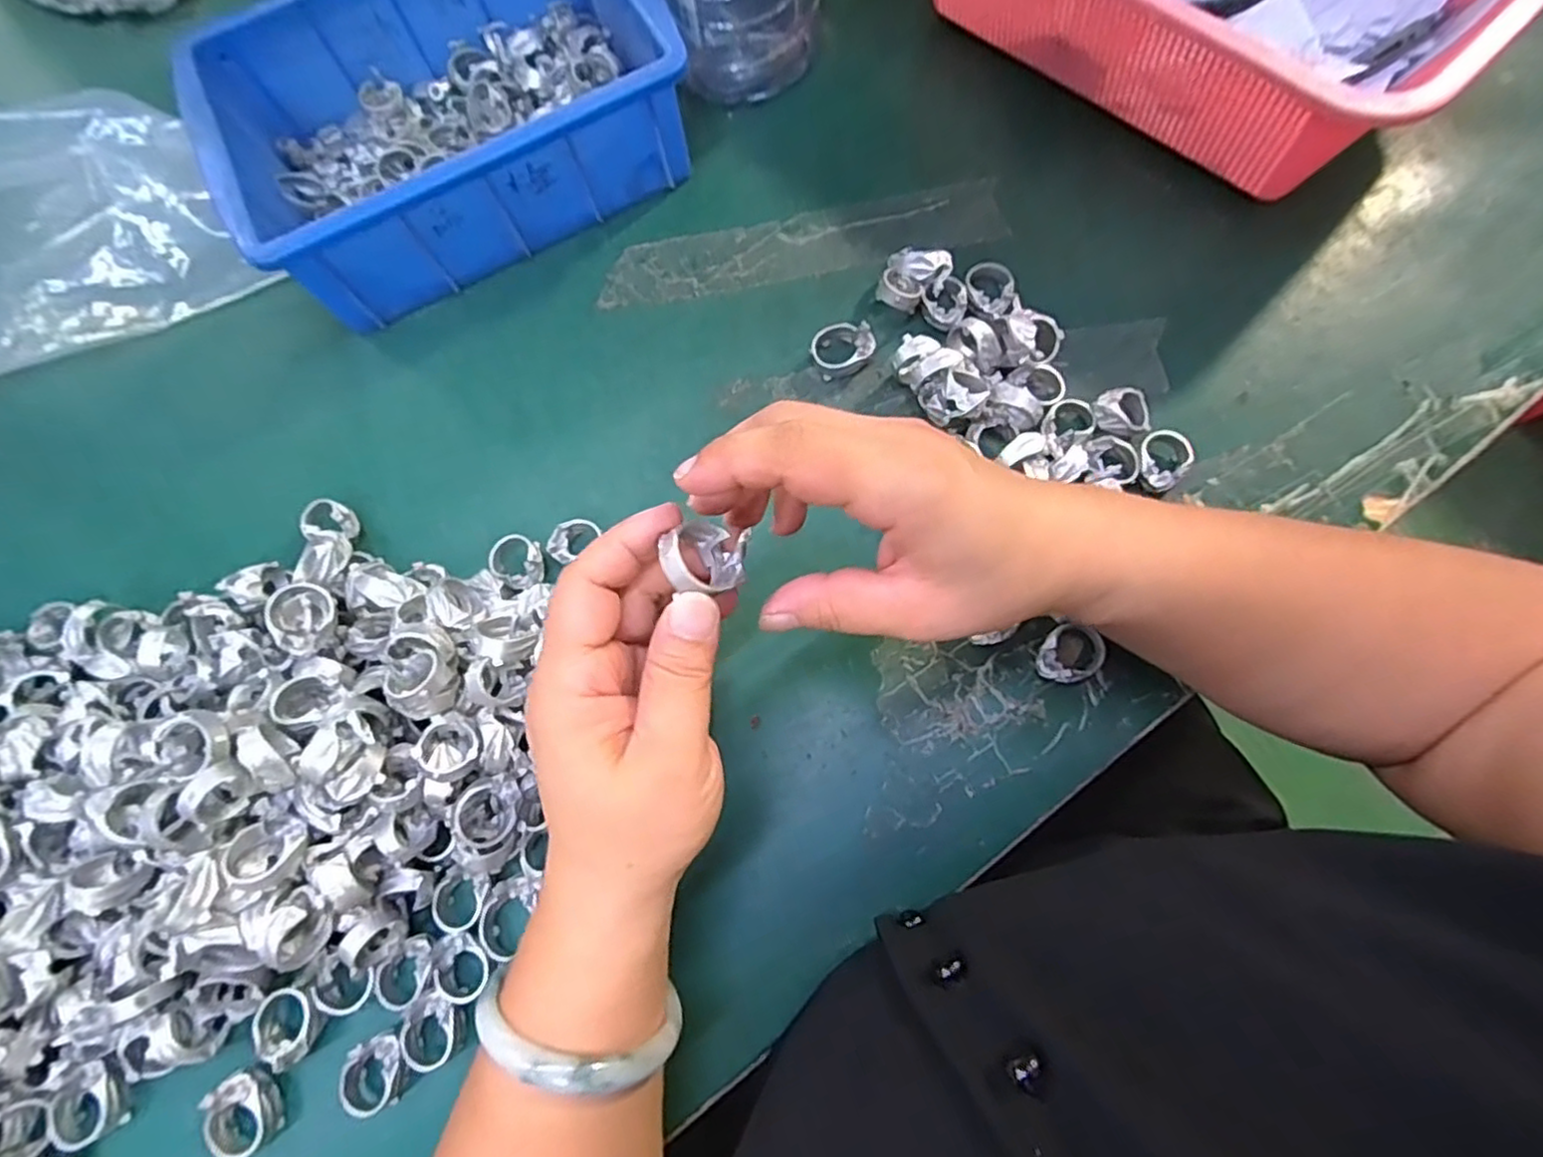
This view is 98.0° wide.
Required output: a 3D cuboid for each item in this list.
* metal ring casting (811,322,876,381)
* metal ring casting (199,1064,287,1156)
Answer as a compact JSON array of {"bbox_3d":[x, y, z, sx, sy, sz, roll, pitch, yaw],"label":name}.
[{"bbox_3d":[0.037,-0.120,0.353,0.032,0.019,0.023,-14,73,-1],"label":"metal ring casting"},{"bbox_3d":[-0.213,0.215,0.269,0.025,0.013,0.030,-32,74,-6],"label":"metal ring casting"}]

